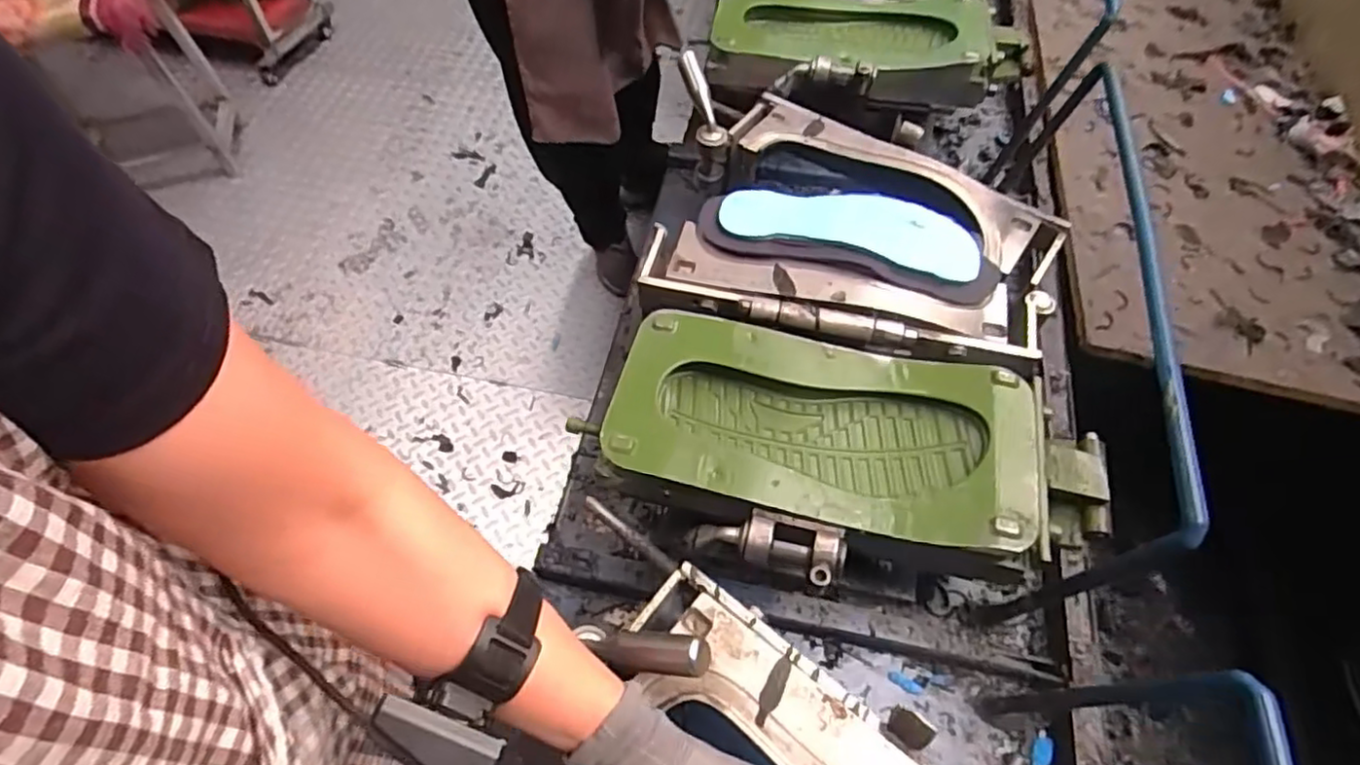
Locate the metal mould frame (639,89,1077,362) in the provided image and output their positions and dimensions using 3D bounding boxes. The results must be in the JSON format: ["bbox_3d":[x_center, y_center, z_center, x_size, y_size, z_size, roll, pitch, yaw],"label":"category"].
[{"bbox_3d":[0.190,-0.167,0.689,0.383,0.044,0.325,24,56,14],"label":"metal mould frame"}]

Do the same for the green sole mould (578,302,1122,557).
[{"bbox_3d":[0.139,0.043,0.569,0.393,0.055,0.170,12,54,6],"label":"green sole mould"}]

